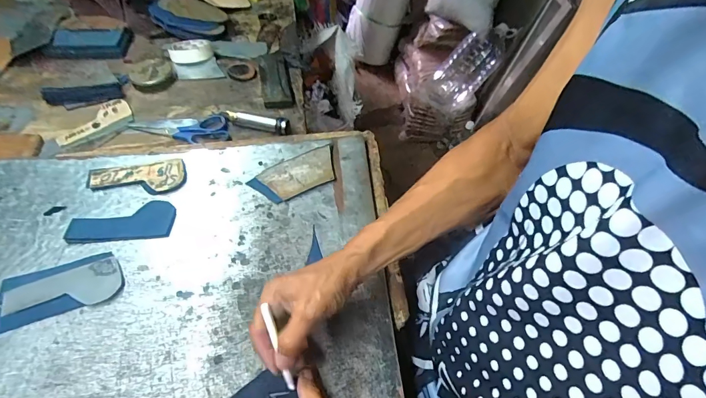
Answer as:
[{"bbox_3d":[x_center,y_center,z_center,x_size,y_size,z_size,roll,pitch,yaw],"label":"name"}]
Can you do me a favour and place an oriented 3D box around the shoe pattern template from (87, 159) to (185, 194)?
[{"bbox_3d":[-0.318,-0.027,0.559,0.136,0.011,0.058,-8,53,-7],"label":"shoe pattern template"}]

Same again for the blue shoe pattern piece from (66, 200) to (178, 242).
[{"bbox_3d":[-0.309,0.029,0.513,0.127,0.010,0.057,-5,53,-5],"label":"blue shoe pattern piece"}]

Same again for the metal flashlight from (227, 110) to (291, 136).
[{"bbox_3d":[-0.162,-0.132,0.652,0.113,0.024,0.021,12,53,7],"label":"metal flashlight"}]

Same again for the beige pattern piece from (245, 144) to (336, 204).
[{"bbox_3d":[-0.085,-0.036,0.563,0.126,0.009,0.067,-23,60,-15],"label":"beige pattern piece"}]

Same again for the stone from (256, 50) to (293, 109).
[{"bbox_3d":[-0.155,-0.241,0.746,0.053,0.017,0.179,-10,54,-9],"label":"stone"}]

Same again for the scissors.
[{"bbox_3d":[-0.296,-0.115,0.647,0.162,0.012,0.066,1,54,-10],"label":"scissors"}]

